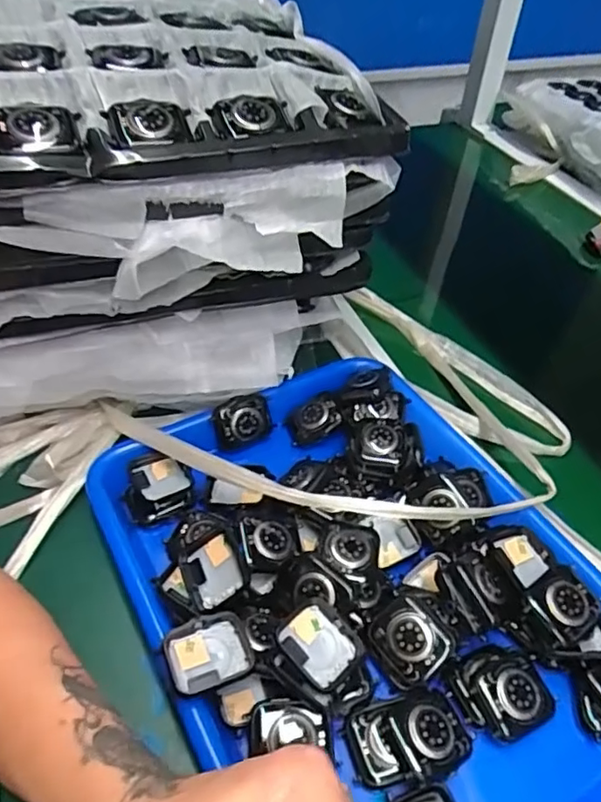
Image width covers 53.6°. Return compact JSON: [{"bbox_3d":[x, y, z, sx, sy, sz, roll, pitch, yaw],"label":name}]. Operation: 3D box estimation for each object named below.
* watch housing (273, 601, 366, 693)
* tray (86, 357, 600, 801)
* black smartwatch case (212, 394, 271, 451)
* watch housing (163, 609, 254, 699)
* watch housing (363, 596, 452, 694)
[{"bbox_3d":[0.011,0.133,0.323,0.042,0.012,0.036,34,52,28],"label":"watch housing"},{"bbox_3d":[0.040,0.106,0.356,0.244,0.050,0.322,-21,49,-23],"label":"tray"},{"bbox_3d":[-0.042,0.016,0.448,0.044,0.039,0.013,-21,24,-22],"label":"black smartwatch case"},{"bbox_3d":[-0.048,0.134,0.314,0.043,0.011,0.037,-16,48,-19],"label":"watch housing"},{"bbox_3d":[0.059,0.134,0.332,0.040,0.013,0.041,41,84,26],"label":"watch housing"}]

